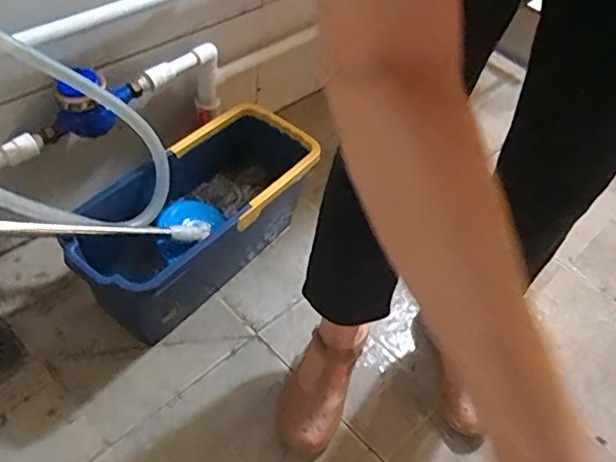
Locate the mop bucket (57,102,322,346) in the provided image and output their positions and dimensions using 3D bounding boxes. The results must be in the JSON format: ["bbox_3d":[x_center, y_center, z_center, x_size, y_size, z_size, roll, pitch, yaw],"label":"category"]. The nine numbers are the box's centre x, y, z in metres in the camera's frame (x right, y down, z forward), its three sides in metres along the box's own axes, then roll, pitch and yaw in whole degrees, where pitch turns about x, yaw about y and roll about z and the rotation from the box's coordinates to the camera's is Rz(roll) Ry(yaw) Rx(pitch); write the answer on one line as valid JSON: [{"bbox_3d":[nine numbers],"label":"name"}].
[{"bbox_3d":[-0.176,-0.022,1.033,0.199,0.211,0.499,35,53,20],"label":"mop bucket"}]

